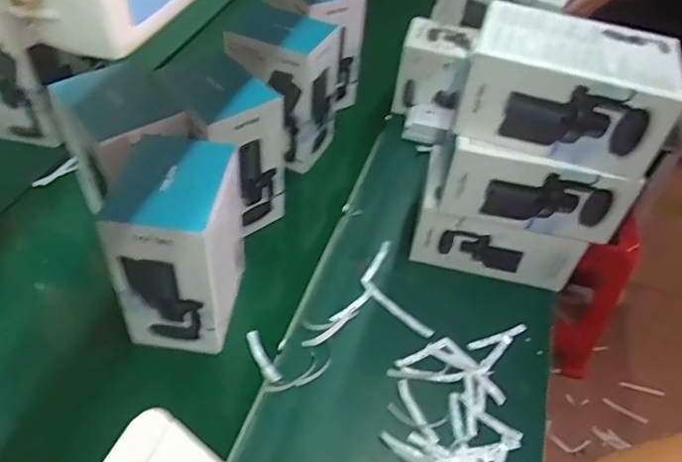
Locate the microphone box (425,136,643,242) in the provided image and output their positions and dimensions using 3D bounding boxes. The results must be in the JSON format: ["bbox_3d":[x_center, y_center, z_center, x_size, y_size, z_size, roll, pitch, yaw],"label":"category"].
[{"bbox_3d":[0.261,-0.088,0.776,0.252,0.135,0.147,15,51,7],"label":"microphone box"}]

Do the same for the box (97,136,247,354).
[{"bbox_3d":[-0.197,0.022,0.694,0.120,0.240,0.161,7,51,0],"label":"box"}]

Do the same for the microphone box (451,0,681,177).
[{"bbox_3d":[0.281,-0.177,0.686,0.235,0.117,0.149,21,52,11],"label":"microphone box"}]

